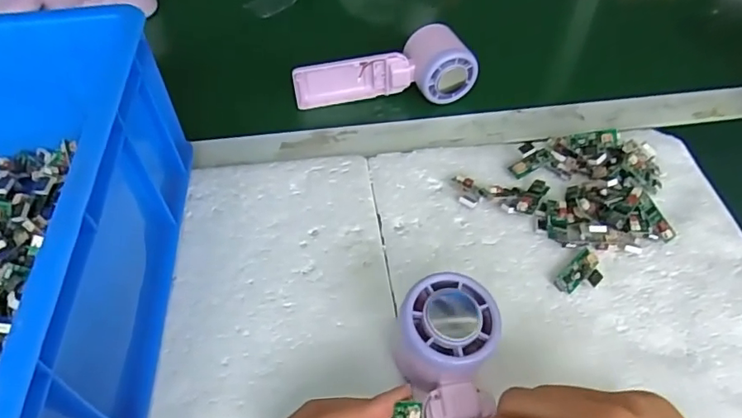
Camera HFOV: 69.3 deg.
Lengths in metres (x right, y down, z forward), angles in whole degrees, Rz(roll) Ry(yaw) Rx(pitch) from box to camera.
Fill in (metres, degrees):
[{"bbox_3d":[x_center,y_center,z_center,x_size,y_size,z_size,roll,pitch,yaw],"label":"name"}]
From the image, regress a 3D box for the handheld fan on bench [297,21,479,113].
[{"bbox_3d":[0.012,-0.124,0.501,0.162,0.048,0.053,-14,53,-12],"label":"handheld fan on bench"}]

